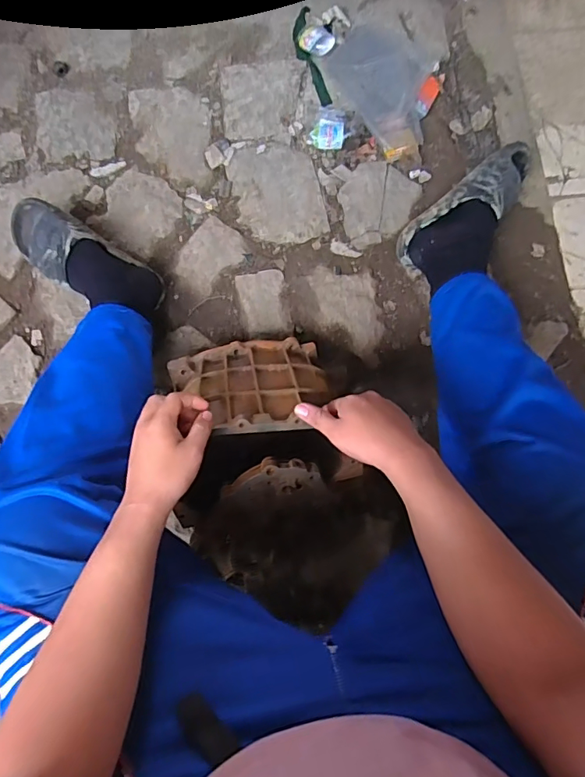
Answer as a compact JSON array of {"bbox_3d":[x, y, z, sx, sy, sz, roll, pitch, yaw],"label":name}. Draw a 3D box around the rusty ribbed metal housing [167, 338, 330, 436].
[{"bbox_3d":[-0.063,0.004,0.712,0.232,0.225,0.052,-6,122,-8],"label":"rusty ribbed metal housing"}]

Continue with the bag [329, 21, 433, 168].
[{"bbox_3d":[0.209,-0.623,0.995,0.174,0.030,0.300,-31,82,2],"label":"bag"}]

